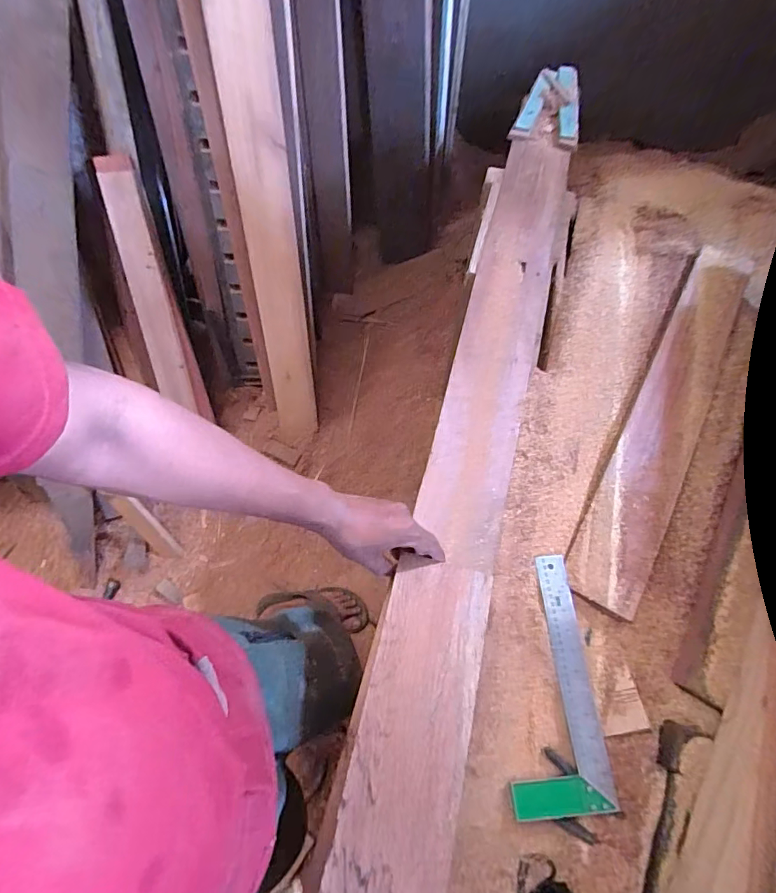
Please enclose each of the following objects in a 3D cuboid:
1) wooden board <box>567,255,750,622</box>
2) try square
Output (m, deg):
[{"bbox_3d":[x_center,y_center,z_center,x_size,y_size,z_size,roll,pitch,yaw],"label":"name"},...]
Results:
[{"bbox_3d":[0.487,-0.074,0.841,0.105,0.013,0.759,30,65,11],"label":"wooden board"},{"bbox_3d":[0.213,0.301,0.646,0.120,0.025,0.304,0,66,0],"label":"try square"}]

